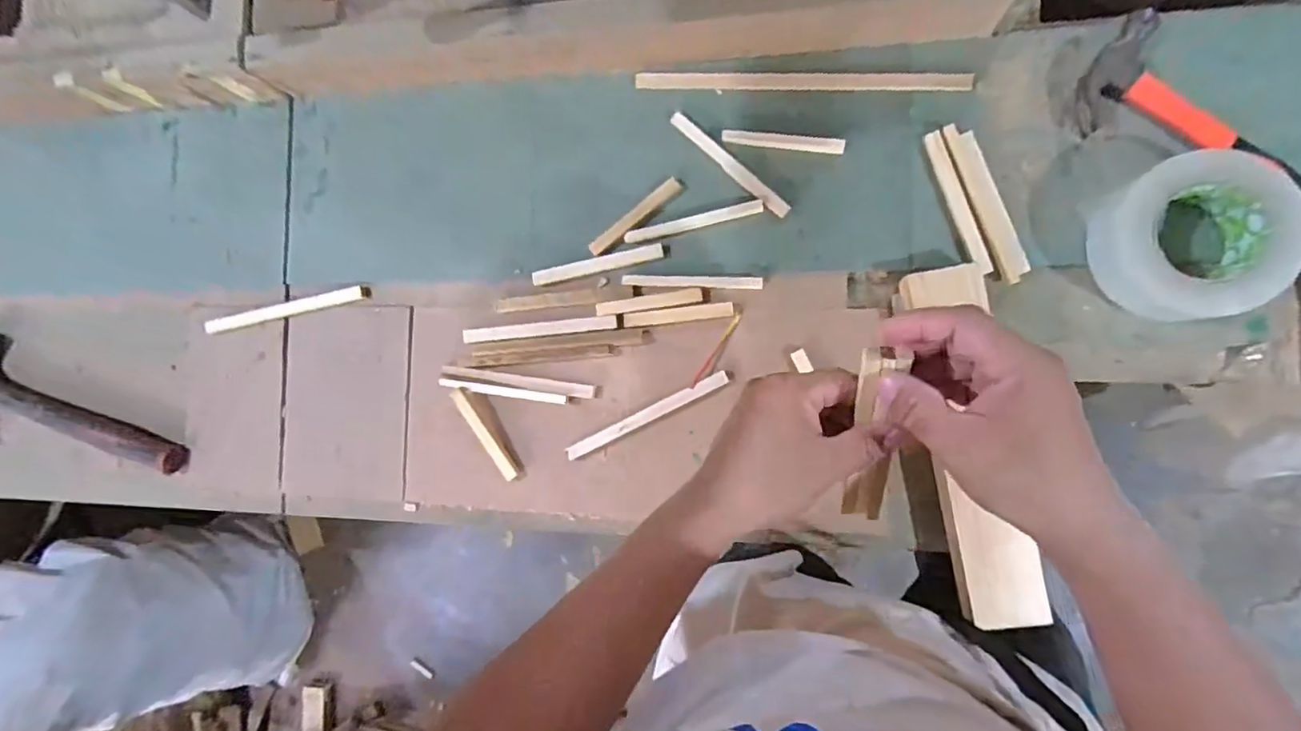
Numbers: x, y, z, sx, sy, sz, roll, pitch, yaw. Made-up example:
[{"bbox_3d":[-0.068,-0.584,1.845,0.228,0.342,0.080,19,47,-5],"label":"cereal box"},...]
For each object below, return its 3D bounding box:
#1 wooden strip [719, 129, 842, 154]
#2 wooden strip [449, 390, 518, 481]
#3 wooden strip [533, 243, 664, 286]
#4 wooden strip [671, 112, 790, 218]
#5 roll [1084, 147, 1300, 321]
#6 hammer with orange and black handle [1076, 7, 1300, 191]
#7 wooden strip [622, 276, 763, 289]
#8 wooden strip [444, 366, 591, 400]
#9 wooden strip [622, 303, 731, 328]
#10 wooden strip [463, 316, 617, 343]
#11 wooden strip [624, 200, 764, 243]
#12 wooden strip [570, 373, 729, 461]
[{"bbox_3d":[0.126,-0.215,0.558,0.114,0.004,0.014,10,90,9],"label":"wooden strip"},{"bbox_3d":[-0.170,0.070,0.601,0.014,0.013,0.107,-32,84,7],"label":"wooden strip"},{"bbox_3d":[-0.053,-0.101,0.587,0.133,0.006,0.016,-12,87,8],"label":"wooden strip"},{"bbox_3d":[0.077,-0.196,0.569,0.147,0.004,0.013,43,95,7],"label":"wooden strip"},{"bbox_3d":[0.444,-0.103,0.477,0.125,0.065,0.124,0,89,9],"label":"roll"},{"bbox_3d":[0.496,-0.187,0.492,0.271,0.027,0.103,37,94,8],"label":"hammer with orange and black handle"},{"bbox_3d":[0.041,-0.082,0.575,0.136,0.008,0.011,3,89,9],"label":"wooden strip"},{"bbox_3d":[-0.138,0.017,0.605,0.165,0.004,0.014,8,90,9],"label":"wooden strip"},{"bbox_3d":[0.027,-0.050,0.577,0.107,0.005,0.014,-6,88,8],"label":"wooden strip"},{"bbox_3d":[-0.114,-0.037,0.597,0.162,0.004,0.014,-6,88,8],"label":"wooden strip"},{"bbox_3d":[0.042,-0.141,0.571,0.135,0.009,0.013,-13,87,8],"label":"wooden strip"},{"bbox_3d":[-0.005,0.050,0.573,0.175,0.013,0.014,-27,85,7],"label":"wooden strip"}]

